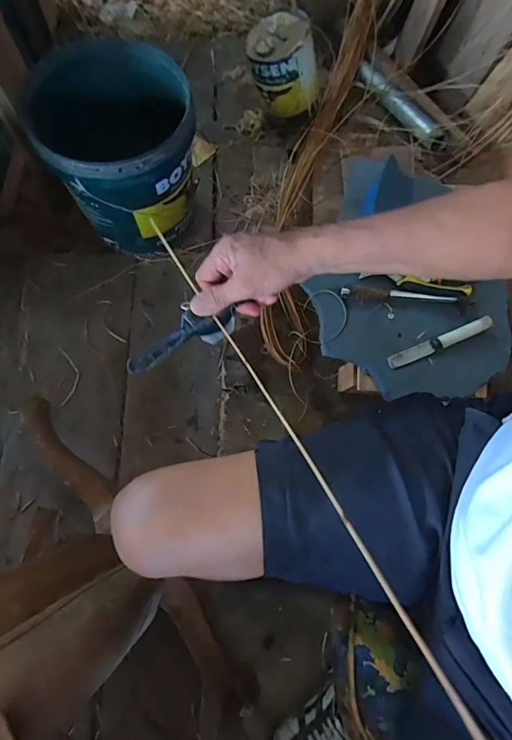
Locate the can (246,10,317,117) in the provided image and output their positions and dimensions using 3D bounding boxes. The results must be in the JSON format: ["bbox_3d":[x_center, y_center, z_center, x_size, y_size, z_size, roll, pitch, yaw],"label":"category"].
[{"bbox_3d":[0.062,-0.772,1.066,0.160,0.189,0.167,0,74,1],"label":"can"}]

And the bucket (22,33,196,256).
[{"bbox_3d":[-0.275,-0.458,0.879,0.301,0.290,0.318,0,74,1],"label":"bucket"}]

